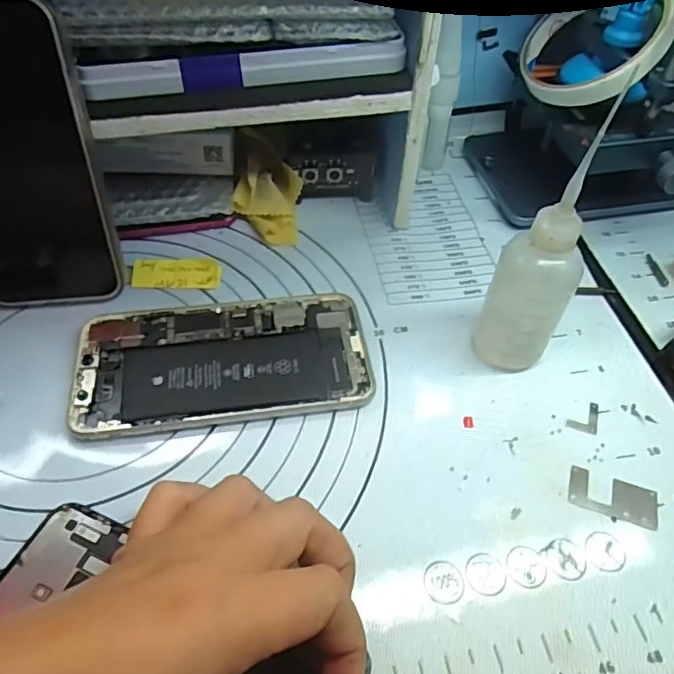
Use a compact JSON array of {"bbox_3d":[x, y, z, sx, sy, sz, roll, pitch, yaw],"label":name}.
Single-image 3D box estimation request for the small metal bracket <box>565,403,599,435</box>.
[{"bbox_3d":[0.124,0.038,0.281,0.015,0.004,0.020,20,52,13],"label":"small metal bracket"}]

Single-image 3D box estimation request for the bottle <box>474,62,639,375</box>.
[{"bbox_3d":[0.093,-0.033,0.251,0.036,0.138,0.030,28,55,19],"label":"bottle"}]

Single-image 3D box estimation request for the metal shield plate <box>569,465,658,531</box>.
[{"bbox_3d":[0.126,0.072,0.253,0.038,0.004,0.020,18,52,11],"label":"metal shield plate"}]

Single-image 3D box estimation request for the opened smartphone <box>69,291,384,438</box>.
[{"bbox_3d":[-0.058,0.011,0.293,0.146,0.006,0.074,-6,51,-8],"label":"opened smartphone"}]

